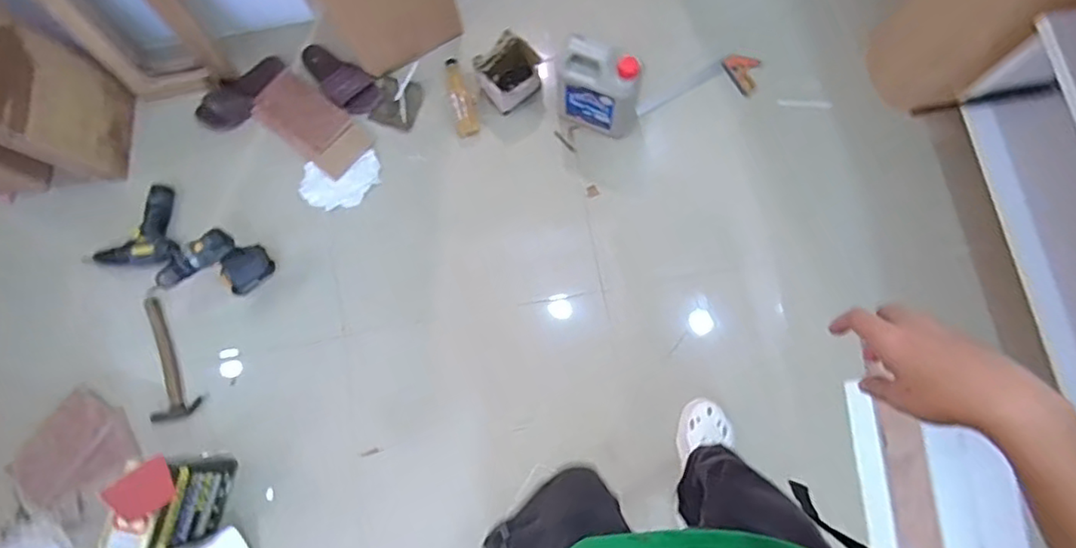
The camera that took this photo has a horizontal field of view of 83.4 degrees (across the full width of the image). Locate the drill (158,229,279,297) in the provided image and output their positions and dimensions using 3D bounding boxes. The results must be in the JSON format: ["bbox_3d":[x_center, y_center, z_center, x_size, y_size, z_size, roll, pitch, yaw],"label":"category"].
[{"bbox_3d":[-0.690,-0.013,1.308,0.167,0.212,0.079,-43,82,-8],"label":"drill"}]

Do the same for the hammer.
[{"bbox_3d":[-0.865,0.196,1.387,0.106,0.022,0.280,-24,81,-5],"label":"hammer"}]

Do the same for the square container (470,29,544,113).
[{"bbox_3d":[-0.073,-0.490,1.470,0.142,0.100,0.126,-43,79,-7],"label":"square container"}]

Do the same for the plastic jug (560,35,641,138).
[{"bbox_3d":[0.140,-0.414,1.380,0.189,0.249,0.086,27,80,8],"label":"plastic jug"}]

